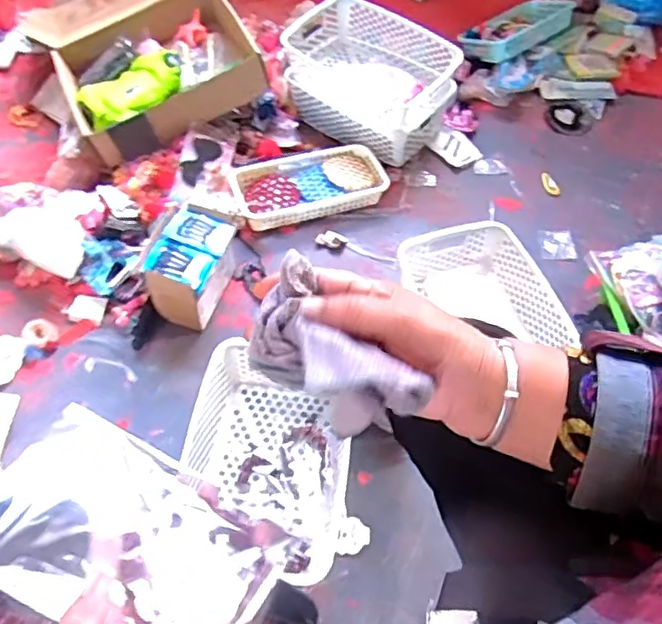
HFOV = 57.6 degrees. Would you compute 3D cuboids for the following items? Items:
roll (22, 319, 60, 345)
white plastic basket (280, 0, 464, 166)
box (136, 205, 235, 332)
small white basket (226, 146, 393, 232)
[{"bbox_3d":[-0.435,0.030,0.901,0.048,0.013,0.042,36,61,18],"label":"roll"},{"bbox_3d":[0.062,-0.439,1.137,0.309,0.180,0.195,29,59,15],"label":"white plastic basket"},{"bbox_3d":[-0.212,-0.070,0.921,0.109,0.114,0.145,14,57,5],"label":"box"},{"bbox_3d":[-0.039,-0.226,1.078,0.270,0.042,0.138,-14,59,-13],"label":"small white basket"}]

